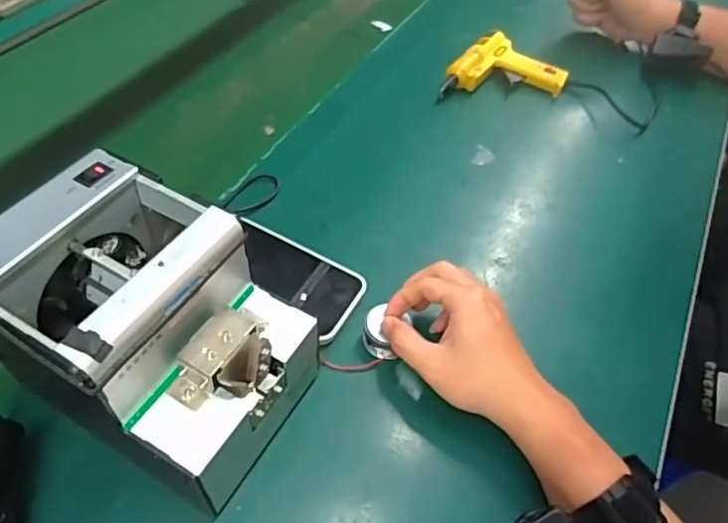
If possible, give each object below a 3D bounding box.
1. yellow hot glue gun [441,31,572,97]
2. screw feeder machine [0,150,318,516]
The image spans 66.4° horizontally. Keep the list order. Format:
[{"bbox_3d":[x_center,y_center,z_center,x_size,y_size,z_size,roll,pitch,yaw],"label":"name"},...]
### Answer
[{"bbox_3d":[0.170,-0.250,0.712,0.167,0.035,0.101,-4,51,-7],"label":"yellow hot glue gun"},{"bbox_3d":[-0.135,0.047,0.370,0.170,0.151,0.124,24,54,16],"label":"screw feeder machine"}]

